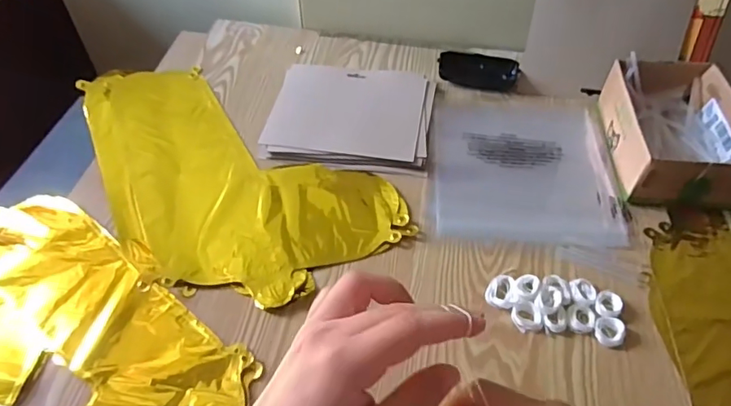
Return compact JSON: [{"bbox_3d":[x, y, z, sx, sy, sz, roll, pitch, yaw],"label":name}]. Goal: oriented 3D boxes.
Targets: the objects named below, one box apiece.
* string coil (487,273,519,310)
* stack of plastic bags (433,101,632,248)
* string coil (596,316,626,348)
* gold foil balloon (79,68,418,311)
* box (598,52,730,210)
[{"bbox_3d":[0.134,0.085,0.503,0.028,0.008,0.037,22,54,17],"label":"string coil"},{"bbox_3d":[0.188,-0.046,0.620,0.207,0.009,0.230,4,51,3],"label":"stack of plastic bags"},{"bbox_3d":[0.224,0.118,0.475,0.026,0.010,0.027,0,51,0],"label":"string coil"},{"bbox_3d":[-0.182,-0.035,0.596,0.430,0.014,0.229,33,58,24],"label":"gold foil balloon"},{"bbox_3d":[0.359,-0.084,0.601,0.131,0.068,0.194,6,51,5],"label":"box"}]

